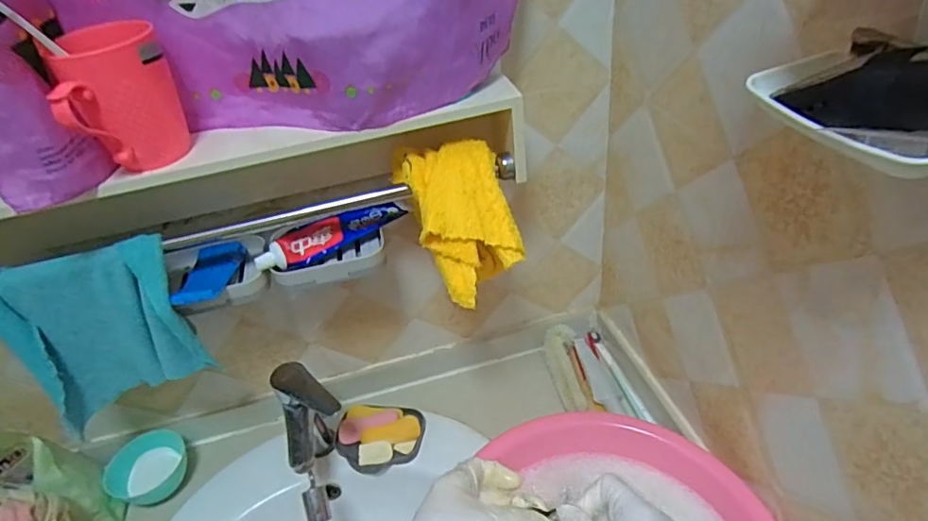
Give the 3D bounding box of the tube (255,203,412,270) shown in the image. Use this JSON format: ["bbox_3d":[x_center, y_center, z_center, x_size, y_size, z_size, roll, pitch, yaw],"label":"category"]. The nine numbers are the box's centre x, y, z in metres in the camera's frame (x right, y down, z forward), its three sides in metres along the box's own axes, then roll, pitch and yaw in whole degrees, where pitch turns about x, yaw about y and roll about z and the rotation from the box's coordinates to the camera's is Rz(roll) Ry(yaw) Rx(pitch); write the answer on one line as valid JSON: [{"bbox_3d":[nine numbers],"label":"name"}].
[{"bbox_3d":[-0.149,-0.029,0.627,0.171,0.037,0.028,-27,42,-23],"label":"tube"}]

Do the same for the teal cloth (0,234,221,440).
[{"bbox_3d":[-0.380,0.080,0.588,0.183,0.187,0.048,-10,38,-3],"label":"teal cloth"}]

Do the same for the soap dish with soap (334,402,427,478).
[{"bbox_3d":[-0.120,0.248,0.774,0.121,0.033,0.094,-1,39,9],"label":"soap dish with soap"}]

